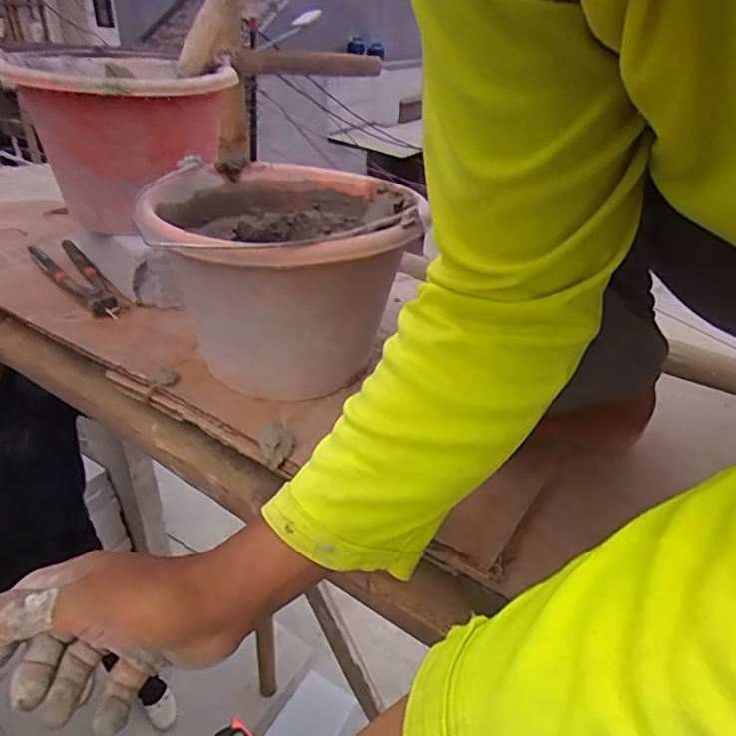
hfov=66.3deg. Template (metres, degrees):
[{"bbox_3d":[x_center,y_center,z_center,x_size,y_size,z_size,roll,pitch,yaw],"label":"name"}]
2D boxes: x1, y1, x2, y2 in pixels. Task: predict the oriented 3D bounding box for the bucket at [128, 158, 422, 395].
[{"bbox_3d":[-0.069,-0.082,0.507,0.219,0.158,0.221,3,32,-2],"label":"bucket"}]

